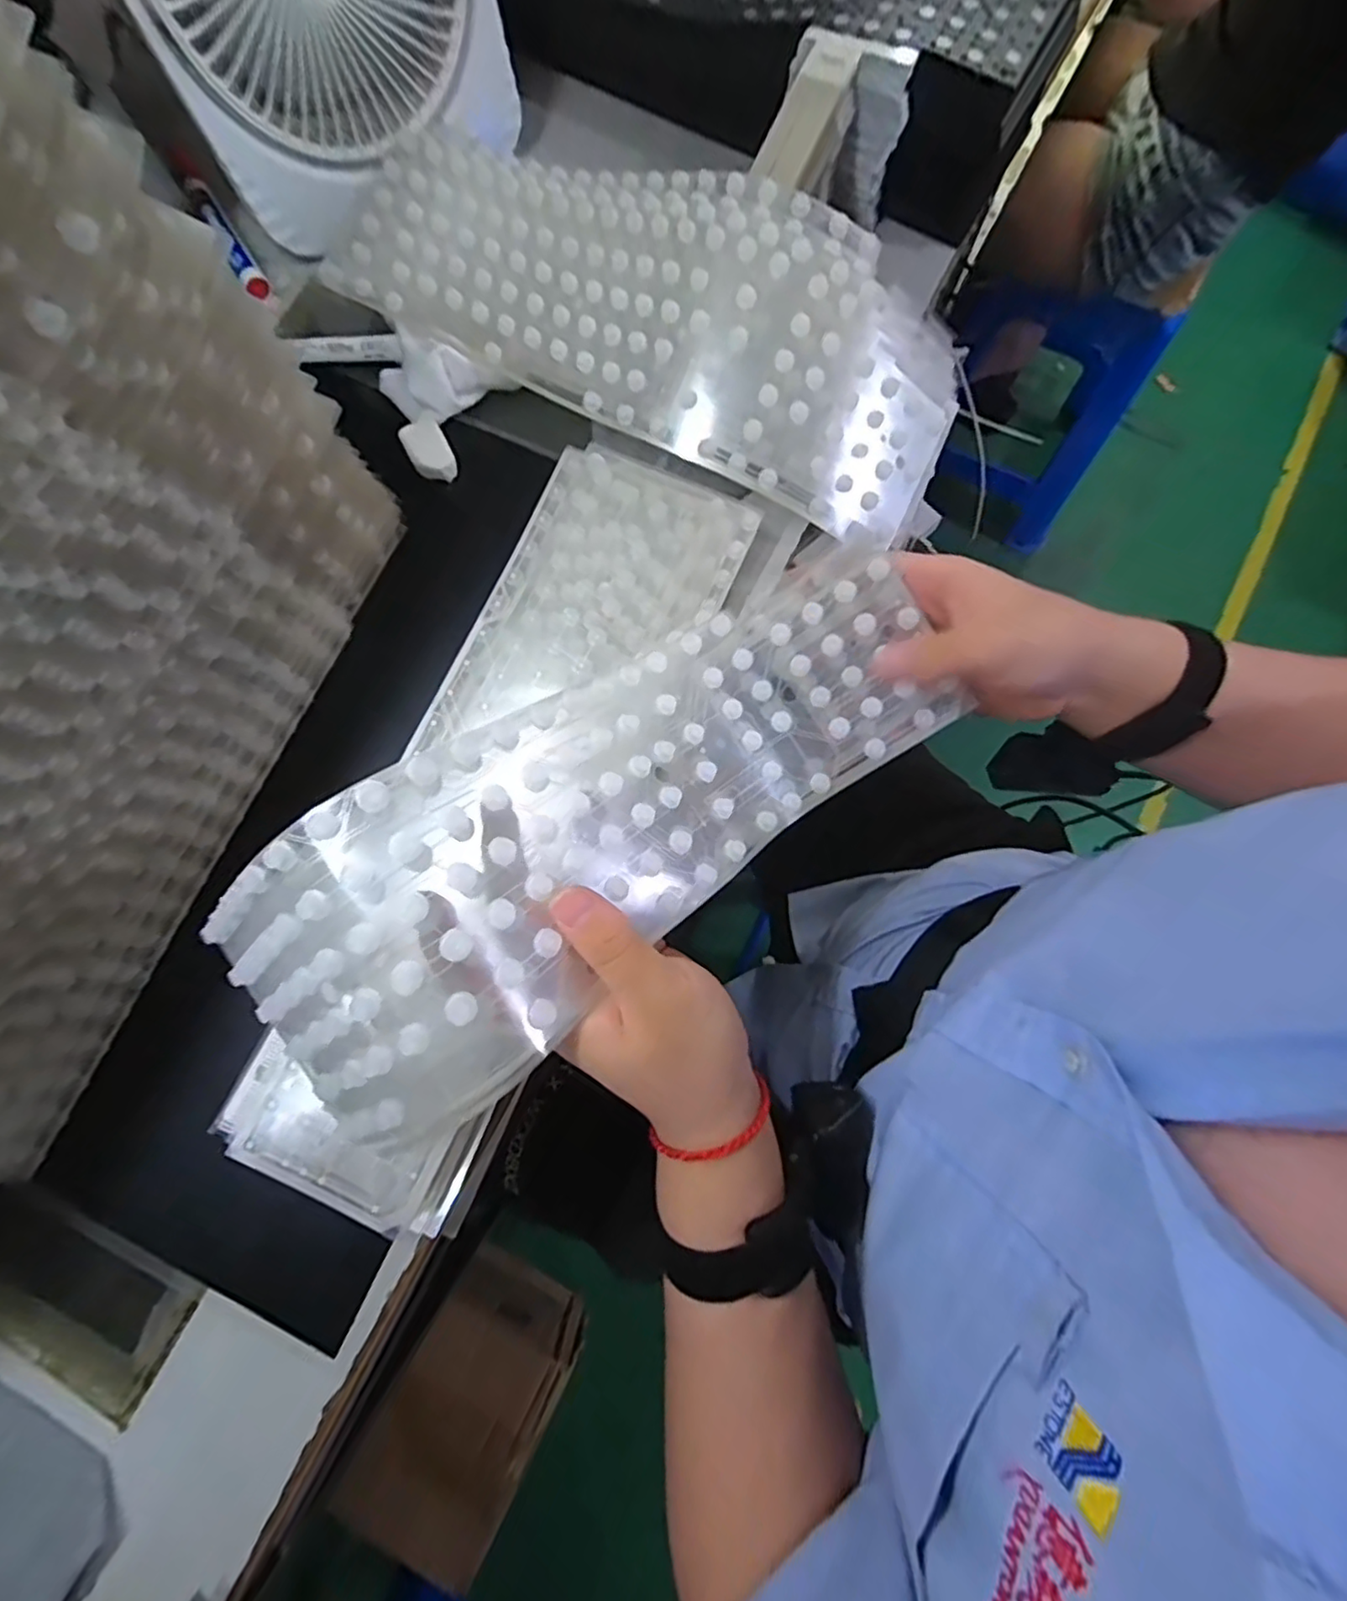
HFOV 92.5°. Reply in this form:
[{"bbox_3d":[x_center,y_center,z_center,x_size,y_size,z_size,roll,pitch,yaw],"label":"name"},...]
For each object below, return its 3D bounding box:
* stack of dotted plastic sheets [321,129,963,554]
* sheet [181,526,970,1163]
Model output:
[{"bbox_3d":[-0.025,-0.289,0.376,0.404,0.077,0.133,26,79,6],"label":"stack of dotted plastic sheets"},{"bbox_3d":[-0.012,-0.003,0.283,0.321,0.068,0.108,-34,79,-27],"label":"sheet"}]

